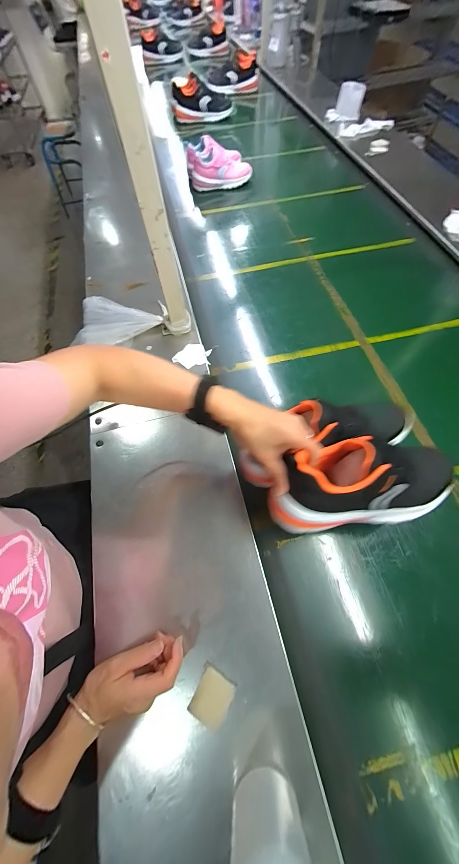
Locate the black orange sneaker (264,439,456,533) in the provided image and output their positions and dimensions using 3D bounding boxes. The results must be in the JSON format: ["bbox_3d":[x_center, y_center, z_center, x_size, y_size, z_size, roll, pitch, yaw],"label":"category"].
[{"bbox_3d":[0.191,0.067,0.372,0.261,0.105,0.100,-5,62,-11],"label":"black orange sneaker"}]

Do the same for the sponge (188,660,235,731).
[{"bbox_3d":[-0.023,0.359,0.368,0.047,0.020,0.055,24,67,13],"label":"sponge"}]

